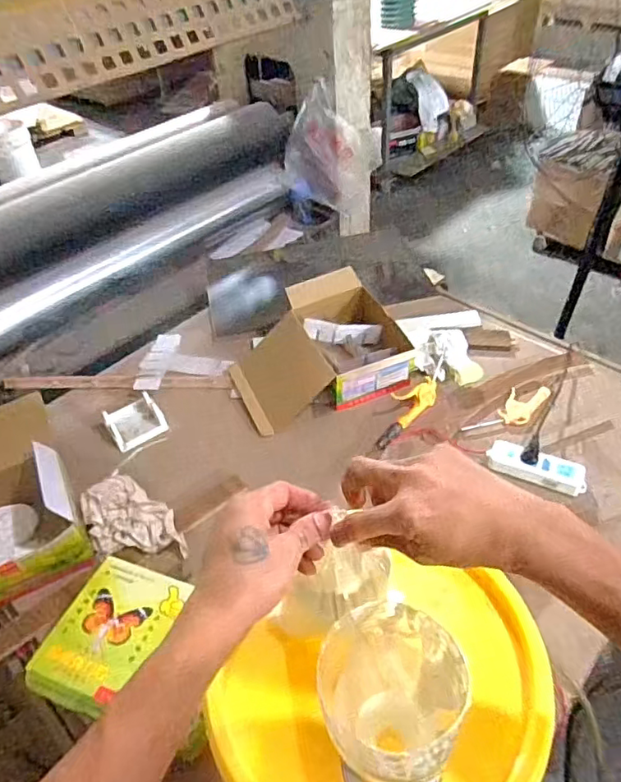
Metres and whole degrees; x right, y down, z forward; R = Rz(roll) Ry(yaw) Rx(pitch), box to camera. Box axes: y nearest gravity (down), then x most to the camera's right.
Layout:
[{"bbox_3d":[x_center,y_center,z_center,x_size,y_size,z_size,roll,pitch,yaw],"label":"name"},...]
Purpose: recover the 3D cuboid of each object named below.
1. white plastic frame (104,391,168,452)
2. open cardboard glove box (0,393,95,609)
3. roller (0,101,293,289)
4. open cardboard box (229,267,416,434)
[{"bbox_3d":[-0.376,0.064,1.215,0.116,0.035,0.106,-30,49,-23],"label":"white plastic frame"},{"bbox_3d":[-0.565,0.186,1.029,0.237,0.140,0.391,-23,47,-17],"label":"open cardboard glove box"},{"bbox_3d":[-0.644,-0.524,1.605,1.361,0.213,0.266,-36,52,-27],"label":"roller"},{"bbox_3d":[0.016,-0.100,1.264,0.381,0.150,0.275,-16,46,-11],"label":"open cardboard box"}]

